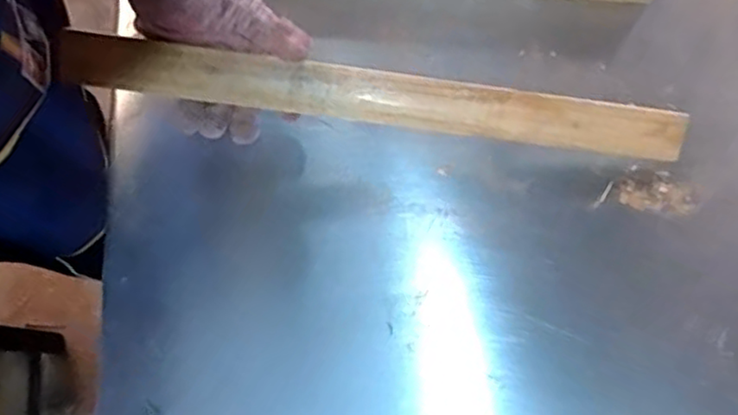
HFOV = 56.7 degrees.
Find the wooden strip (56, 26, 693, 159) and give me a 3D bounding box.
[{"bbox_3d":[0.018,-0.084,0.533,0.483,0.009,0.039,6,98,-9],"label":"wooden strip"}]

